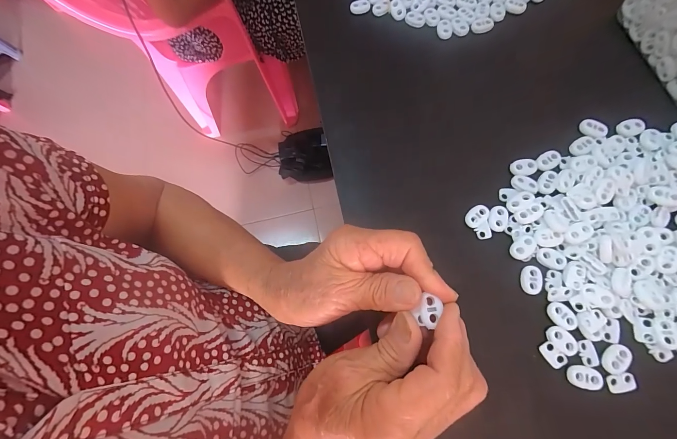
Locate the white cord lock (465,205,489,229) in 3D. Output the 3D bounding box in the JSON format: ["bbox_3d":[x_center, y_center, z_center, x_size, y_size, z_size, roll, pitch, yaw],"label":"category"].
[{"bbox_3d":[0.120,-0.003,0.264,0.023,0.004,0.016,-41,74,-7],"label":"white cord lock"}]

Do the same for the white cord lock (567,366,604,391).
[{"bbox_3d":[0.180,0.115,0.223,0.024,0.004,0.015,9,74,8],"label":"white cord lock"}]

